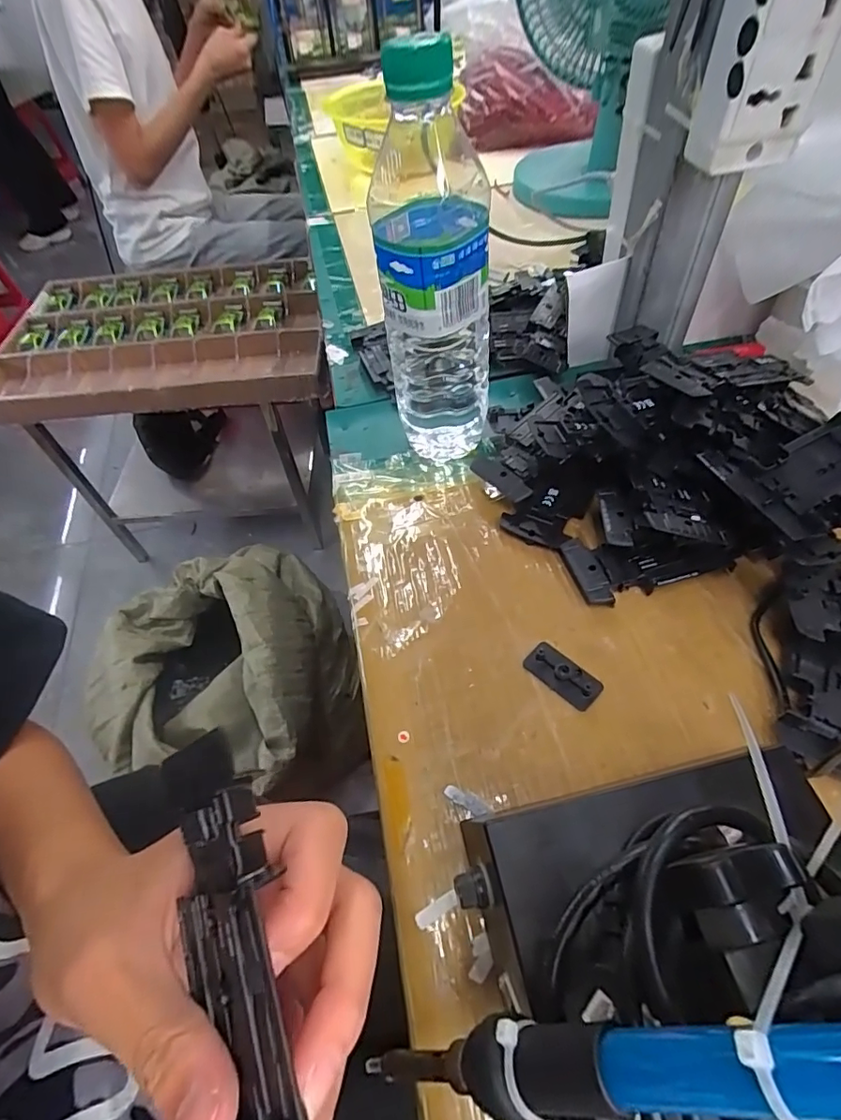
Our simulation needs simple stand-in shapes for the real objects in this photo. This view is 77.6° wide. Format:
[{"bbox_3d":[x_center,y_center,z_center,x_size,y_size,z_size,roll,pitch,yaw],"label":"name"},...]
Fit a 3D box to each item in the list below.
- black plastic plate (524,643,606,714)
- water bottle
[{"bbox_3d":[0.077,0.061,0.281,0.041,0.005,0.020,37,64,28],"label":"black plastic plate"},{"bbox_3d":[0.009,-0.161,0.321,0.063,0.221,0.066,-3,53,4],"label":"water bottle"}]

